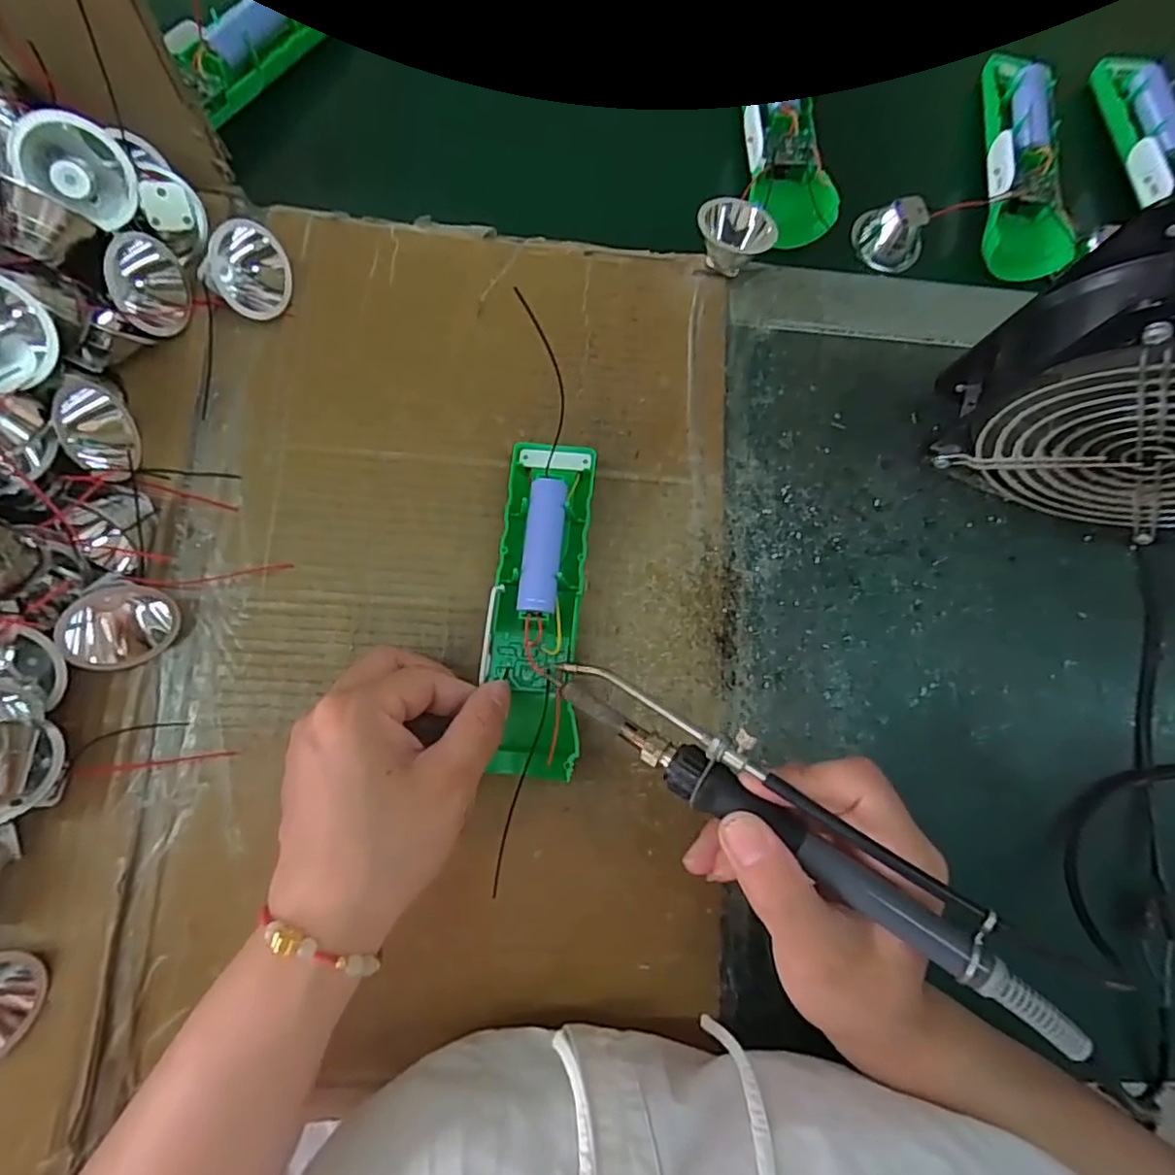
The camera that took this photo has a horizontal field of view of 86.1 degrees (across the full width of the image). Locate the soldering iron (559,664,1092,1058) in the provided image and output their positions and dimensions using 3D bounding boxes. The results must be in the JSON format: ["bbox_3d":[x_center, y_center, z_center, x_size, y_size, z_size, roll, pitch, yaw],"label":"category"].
[{"bbox_3d":[0.071,0.083,0.220,0.194,0.019,0.027,32,80,20],"label":"soldering iron"}]

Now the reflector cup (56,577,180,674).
[{"bbox_3d":[-0.203,0.017,0.273,0.036,0.044,0.017,40,122,-18],"label":"reflector cup"}]

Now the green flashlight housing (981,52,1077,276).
[{"bbox_3d":[0.247,-0.242,0.358,0.040,0.030,0.125,-3,84,-8],"label":"green flashlight housing"}]

